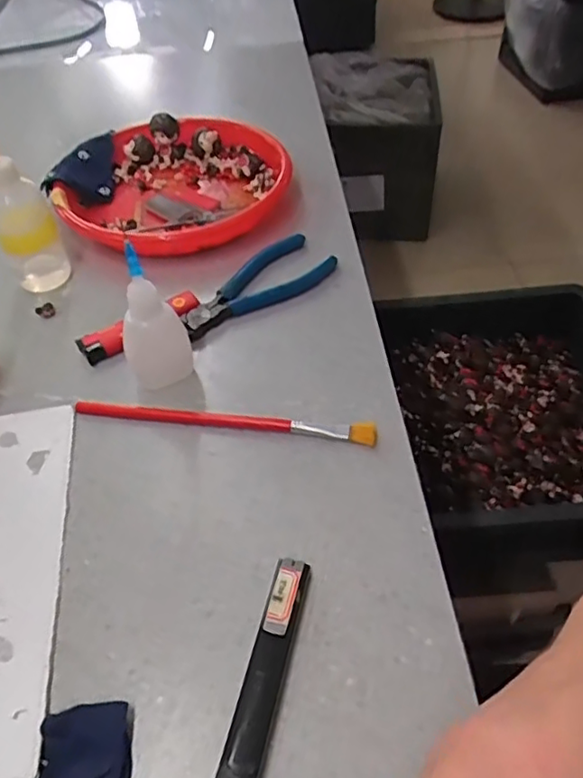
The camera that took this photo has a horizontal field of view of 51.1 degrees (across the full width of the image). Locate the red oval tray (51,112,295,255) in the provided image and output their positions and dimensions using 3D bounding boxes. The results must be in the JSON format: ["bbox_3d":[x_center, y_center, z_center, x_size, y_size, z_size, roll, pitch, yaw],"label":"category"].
[{"bbox_3d":[-0.085,-0.167,0.487,0.162,0.032,0.176,12,50,14],"label":"red oval tray"}]

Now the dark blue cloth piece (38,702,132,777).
[{"bbox_3d":[-0.077,0.137,0.226,0.032,0.015,0.038,-5,48,-1],"label":"dark blue cloth piece"}]

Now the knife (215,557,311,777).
[{"bbox_3d":[-0.016,0.131,0.230,0.015,0.012,0.142,9,49,12],"label":"knife"}]

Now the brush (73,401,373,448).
[{"bbox_3d":[-0.038,0.017,0.338,0.168,0.008,0.015,4,48,7],"label":"brush"}]

